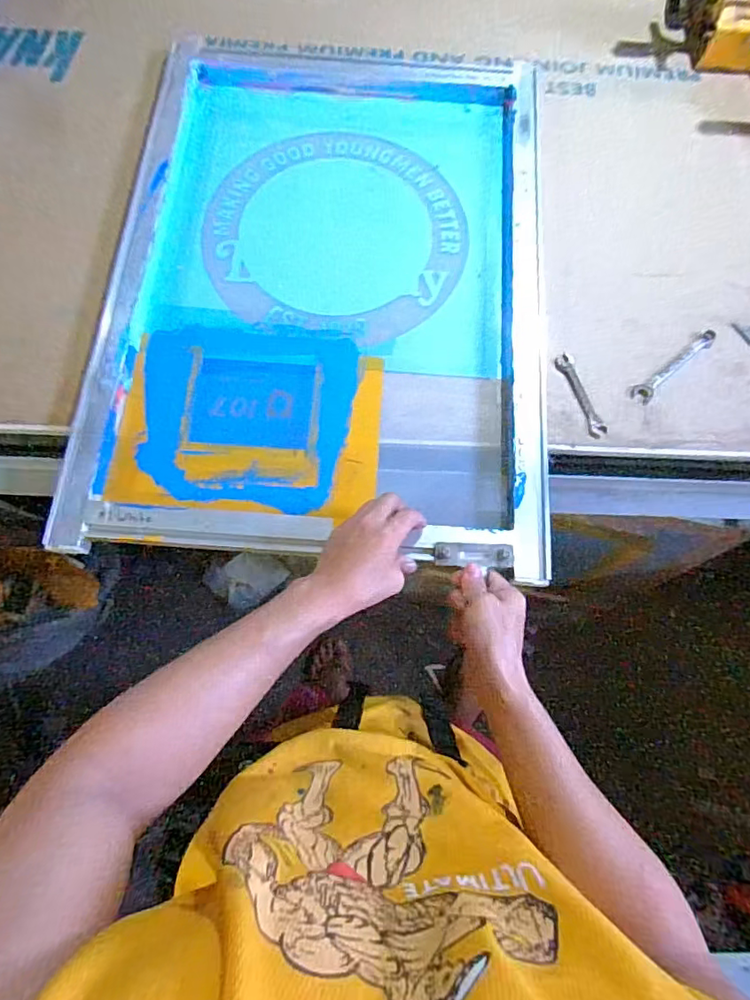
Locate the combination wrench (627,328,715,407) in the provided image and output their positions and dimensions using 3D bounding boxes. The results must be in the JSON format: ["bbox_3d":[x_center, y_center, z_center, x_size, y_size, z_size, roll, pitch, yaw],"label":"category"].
[{"bbox_3d":[0.379,-0.171,0.654,0.150,0.004,0.026,-39,78,-12],"label":"combination wrench"}]

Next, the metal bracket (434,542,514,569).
[{"bbox_3d":[0.107,0.059,0.554,0.084,0.014,0.026,2,73,3],"label":"metal bracket"}]

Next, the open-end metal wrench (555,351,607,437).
[{"bbox_3d":[0.253,-0.129,0.638,0.024,0.005,0.114,-19,75,-7],"label":"open-end metal wrench"}]

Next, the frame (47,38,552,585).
[{"bbox_3d":[-0.052,-0.295,0.670,0.522,0.039,0.739,4,73,0],"label":"frame"}]

